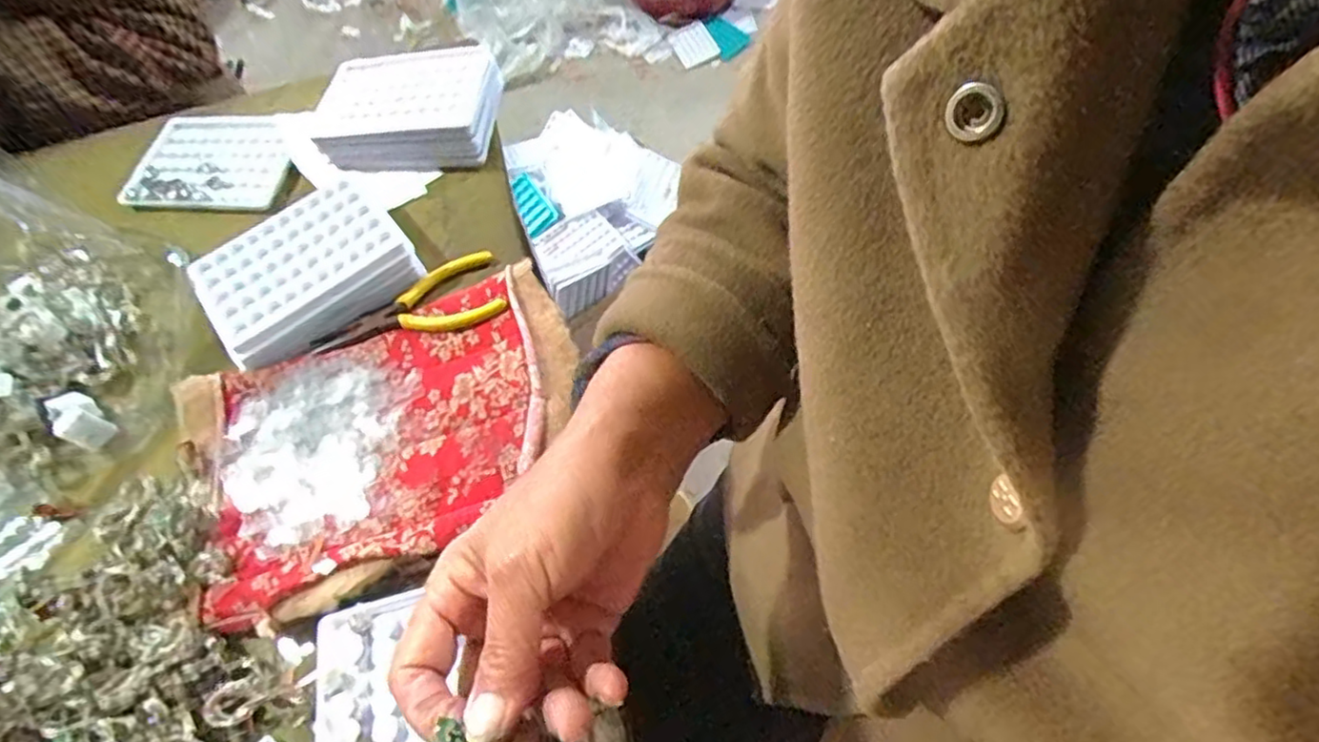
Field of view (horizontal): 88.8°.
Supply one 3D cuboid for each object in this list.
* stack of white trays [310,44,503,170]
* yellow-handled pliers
[{"bbox_3d":[-0.192,-0.204,0.517,0.136,0.037,0.099,0,60,4],"label":"stack of white trays"},{"bbox_3d":[-0.163,-0.039,0.438,0.120,0.018,0.061,-20,60,-8],"label":"yellow-handled pliers"}]

